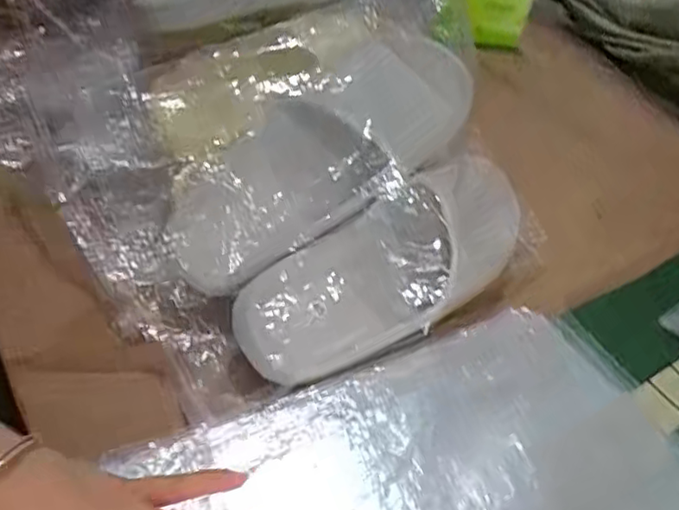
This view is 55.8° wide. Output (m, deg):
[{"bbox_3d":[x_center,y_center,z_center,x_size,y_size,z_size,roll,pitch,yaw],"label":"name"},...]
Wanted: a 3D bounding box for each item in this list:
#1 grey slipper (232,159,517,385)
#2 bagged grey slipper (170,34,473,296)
[{"bbox_3d":[0.049,0.007,0.503,0.285,0.054,0.108,-30,96,-26],"label":"grey slipper"},{"bbox_3d":[-0.014,-0.079,0.491,0.275,0.100,0.087,-37,52,-7],"label":"bagged grey slipper"}]

